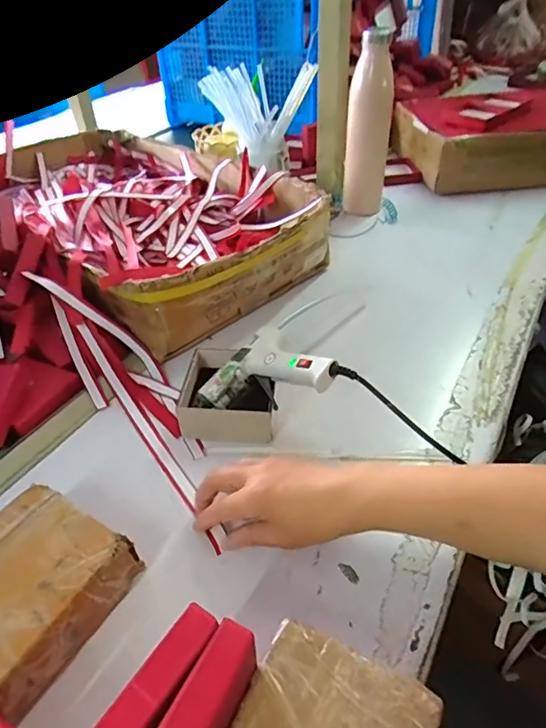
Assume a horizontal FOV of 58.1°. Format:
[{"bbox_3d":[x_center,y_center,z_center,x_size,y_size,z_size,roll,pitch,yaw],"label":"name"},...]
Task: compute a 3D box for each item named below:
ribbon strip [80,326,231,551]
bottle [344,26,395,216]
[{"bbox_3d":[-0.136,0.061,0.519,0.017,0.032,0.334,-24,50,-26],"label":"ribbon strip"},{"bbox_3d":[0.164,-0.397,0.838,0.061,0.271,0.061,-13,42,-11],"label":"bottle"}]

